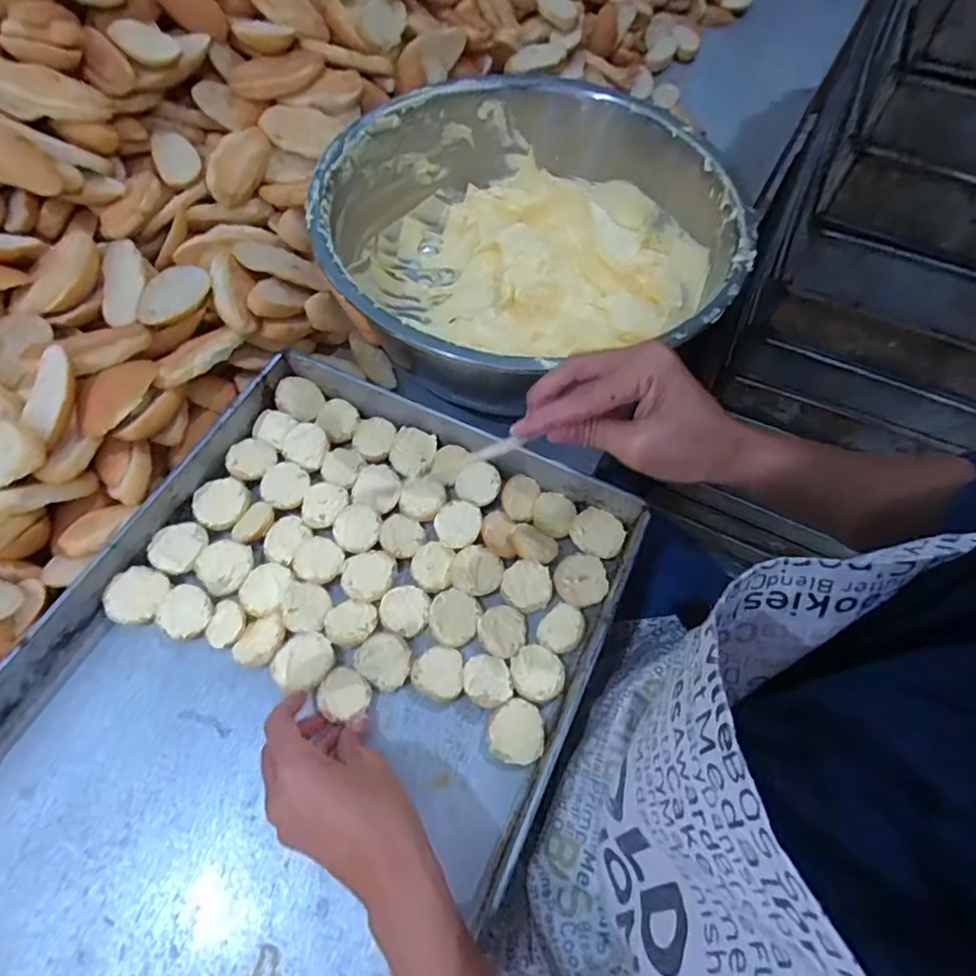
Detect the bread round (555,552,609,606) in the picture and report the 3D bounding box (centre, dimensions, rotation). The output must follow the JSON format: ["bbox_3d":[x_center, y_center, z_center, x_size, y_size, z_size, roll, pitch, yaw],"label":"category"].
[{"bbox_3d":[0.077,0.077,0.463,0.043,0.012,0.044,1,62,-2],"label":"bread round"}]

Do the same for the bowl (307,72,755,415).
[{"bbox_3d":[0.030,-0.235,0.560,0.376,0.153,0.370,1,62,-2],"label":"bowl"}]

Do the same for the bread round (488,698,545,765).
[{"bbox_3d":[0.021,0.179,0.410,0.040,0.017,0.042,1,62,-2],"label":"bread round"}]

